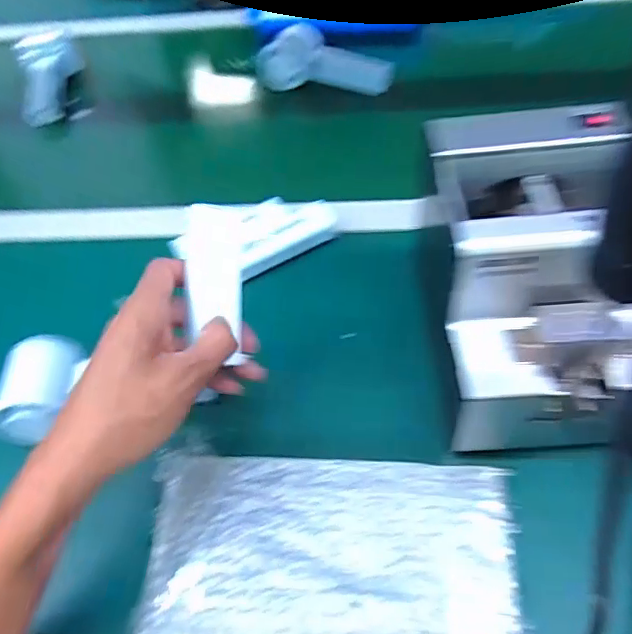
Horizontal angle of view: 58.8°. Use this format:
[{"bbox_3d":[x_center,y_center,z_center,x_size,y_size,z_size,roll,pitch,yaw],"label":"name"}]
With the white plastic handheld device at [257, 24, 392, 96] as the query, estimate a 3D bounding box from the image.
[{"bbox_3d":[0.011,-0.314,0.703,0.162,0.048,0.079,5,51,-7],"label":"white plastic handheld device"}]

